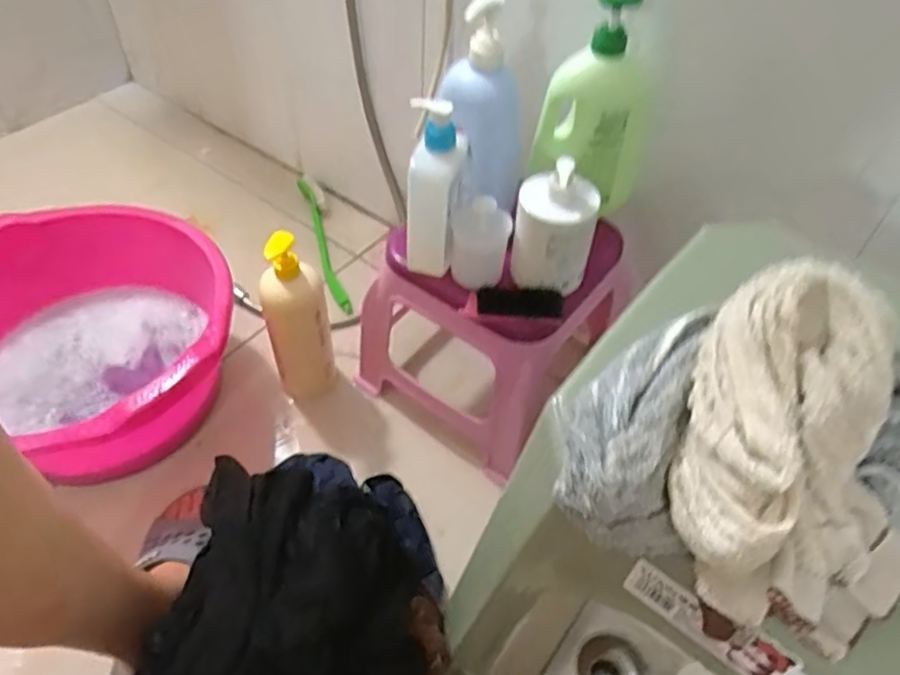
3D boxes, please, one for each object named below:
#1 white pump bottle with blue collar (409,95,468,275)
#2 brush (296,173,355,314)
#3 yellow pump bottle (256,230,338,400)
[{"bbox_3d":[-0.015,-0.153,0.691,0.054,0.192,0.050,4,50,0],"label":"white pump bottle with blue collar"},{"bbox_3d":[-0.222,-0.168,1.157,0.038,0.063,0.336,-12,52,-13],"label":"brush"},{"bbox_3d":[-0.204,-0.015,0.878,0.078,0.295,0.055,-16,53,-16],"label":"yellow pump bottle"}]

